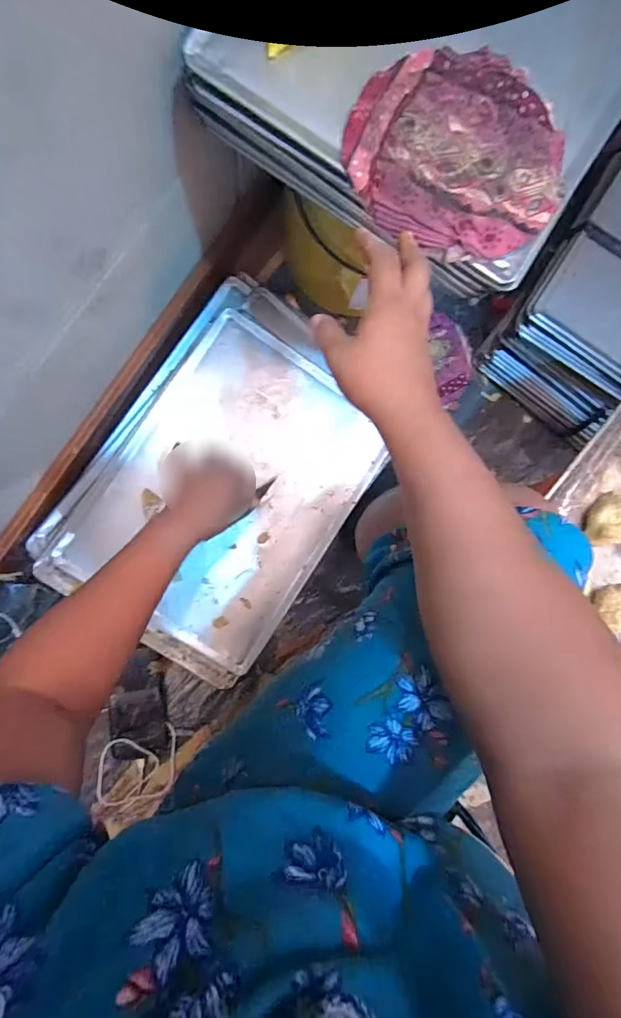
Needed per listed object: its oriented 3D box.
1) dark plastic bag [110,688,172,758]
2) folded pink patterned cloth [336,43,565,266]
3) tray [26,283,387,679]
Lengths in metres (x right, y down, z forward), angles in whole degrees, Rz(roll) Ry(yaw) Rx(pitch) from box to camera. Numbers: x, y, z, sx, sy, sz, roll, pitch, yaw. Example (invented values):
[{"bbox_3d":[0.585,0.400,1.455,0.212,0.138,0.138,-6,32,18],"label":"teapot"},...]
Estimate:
[{"bbox_3d":[-0.276,0.346,0.720,0.080,0.021,0.102,-12,87,-7],"label":"dark plastic bag"},{"bbox_3d":[0.120,-0.292,0.363,0.172,0.022,0.162,21,84,-4],"label":"folded pink patterned cloth"},{"bbox_3d":[-0.123,-0.052,0.682,0.372,0.042,0.536,34,83,-3],"label":"tray"}]

